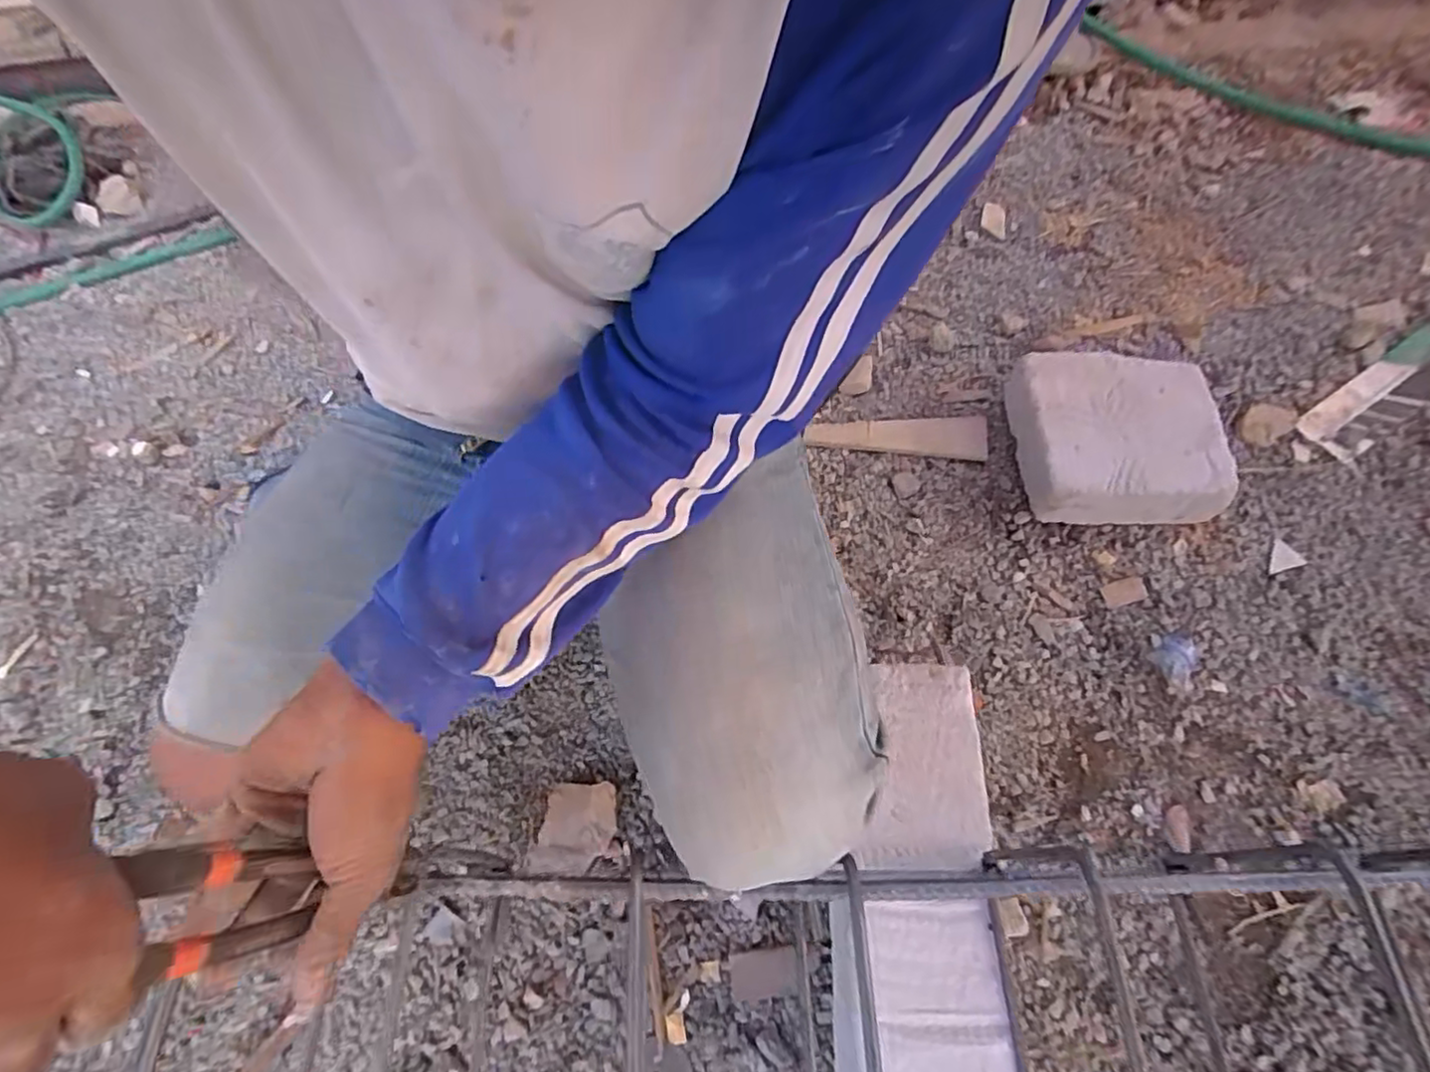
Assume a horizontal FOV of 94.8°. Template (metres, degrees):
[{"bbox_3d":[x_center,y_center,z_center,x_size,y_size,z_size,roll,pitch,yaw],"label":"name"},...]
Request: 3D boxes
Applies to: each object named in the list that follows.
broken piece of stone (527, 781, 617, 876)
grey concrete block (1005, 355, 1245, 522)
[{"bbox_3d":[-0.137,0.287,0.646,0.075,0.028,0.082,-2,62,3],"label":"broken piece of stone"},{"bbox_3d":[0.456,-0.111,0.760,0.202,0.101,0.199,2,62,6],"label":"grey concrete block"}]

